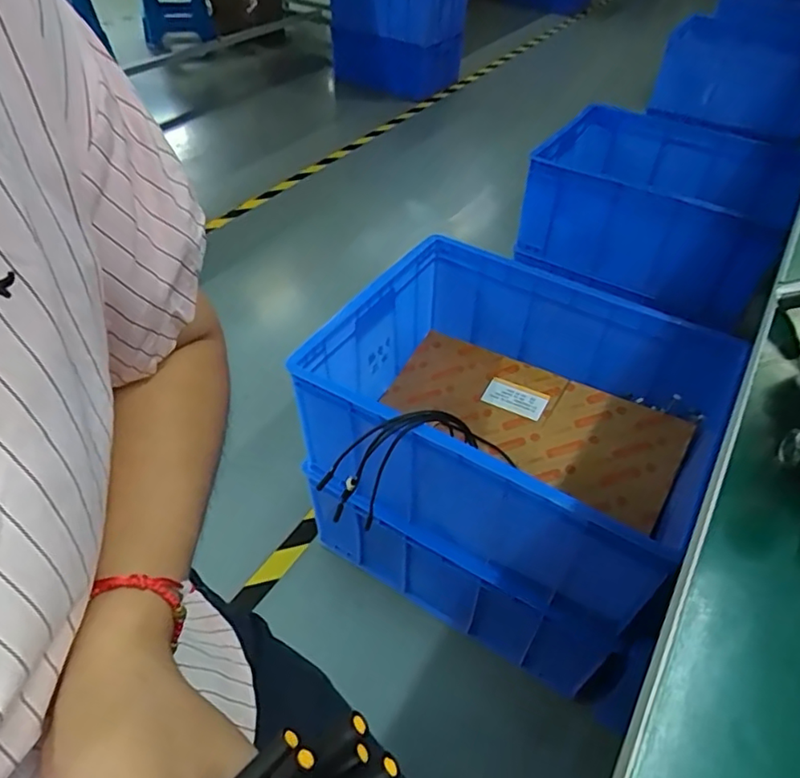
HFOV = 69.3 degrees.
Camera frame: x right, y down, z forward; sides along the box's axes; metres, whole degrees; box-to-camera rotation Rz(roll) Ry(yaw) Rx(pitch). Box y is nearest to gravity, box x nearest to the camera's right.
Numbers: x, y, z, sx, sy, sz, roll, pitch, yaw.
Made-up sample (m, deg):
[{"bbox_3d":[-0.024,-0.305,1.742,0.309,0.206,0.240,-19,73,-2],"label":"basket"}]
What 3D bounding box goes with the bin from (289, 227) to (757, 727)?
[{"bbox_3d":[0.175,0.086,0.946,0.532,0.392,0.436,24,50,21],"label":"bin"}]

